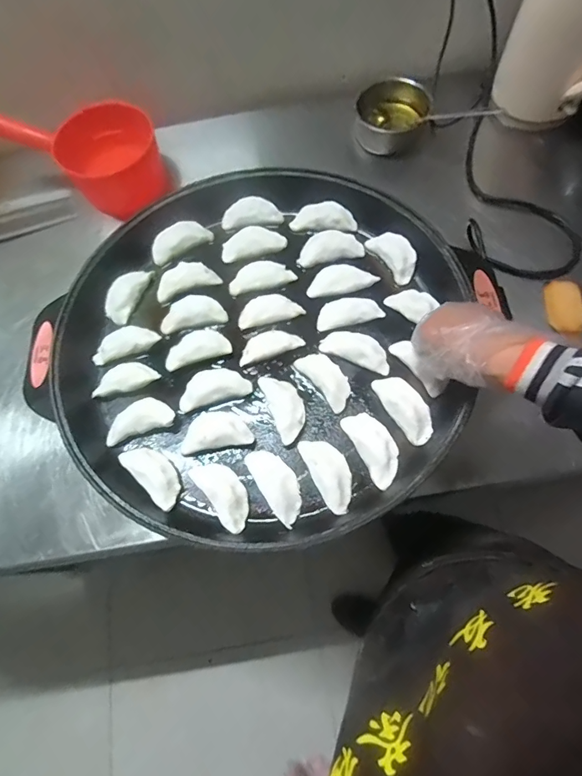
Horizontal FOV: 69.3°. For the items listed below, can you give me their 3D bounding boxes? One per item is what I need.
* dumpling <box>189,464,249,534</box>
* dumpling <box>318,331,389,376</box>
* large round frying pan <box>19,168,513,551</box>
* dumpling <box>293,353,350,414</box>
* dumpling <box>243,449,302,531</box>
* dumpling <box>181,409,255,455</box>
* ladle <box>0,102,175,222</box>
[{"bbox_3d":[-0.080,0.126,0.508,0.044,0.023,0.095,-37,70,-12],"label":"dumpling"},{"bbox_3d":[0.090,-0.053,0.571,0.099,0.019,0.039,25,70,13],"label":"dumpling"},{"bbox_3d":[-0.043,-0.073,0.572,0.532,0.076,0.517,-1,67,3],"label":"large round frying pan"},{"bbox_3d":[0.046,-0.014,0.558,0.038,0.025,0.090,-37,70,-12],"label":"dumpling"},{"bbox_3d":[-0.017,0.114,0.509,0.043,0.019,0.098,-30,69,-10],"label":"dumpling"},{"bbox_3d":[-0.096,0.053,0.538,0.087,0.022,0.049,-10,67,-1],"label":"dumpling"},{"bbox_3d":[-0.361,-0.425,0.749,0.232,0.135,0.152,27,71,14],"label":"ladle"}]

